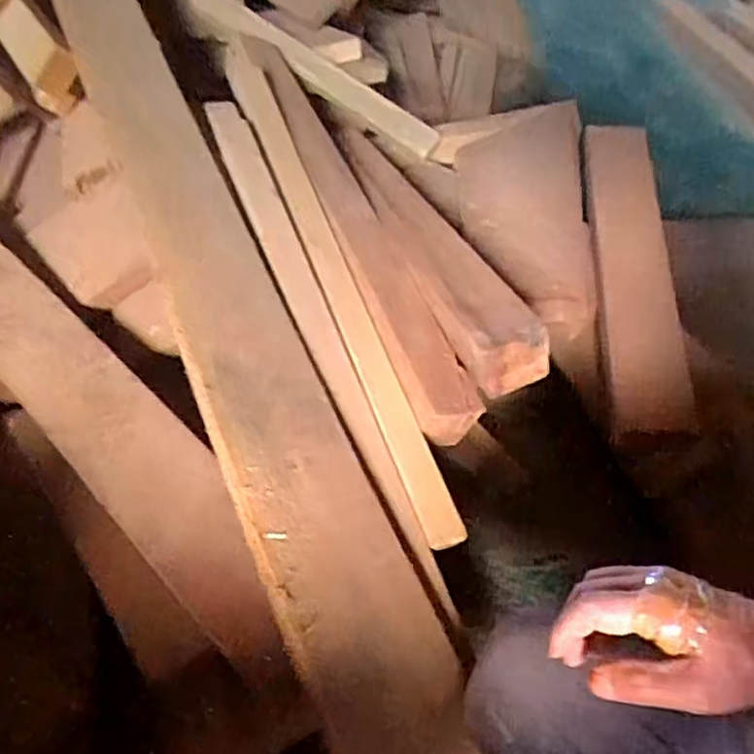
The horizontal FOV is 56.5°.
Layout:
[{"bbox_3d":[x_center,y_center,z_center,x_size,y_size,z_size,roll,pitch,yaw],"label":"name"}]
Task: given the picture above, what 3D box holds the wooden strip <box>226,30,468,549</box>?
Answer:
[{"bbox_3d":[-0.075,-0.178,0.864,0.048,0.030,0.818,-17,60,-11],"label":"wooden strip"}]

